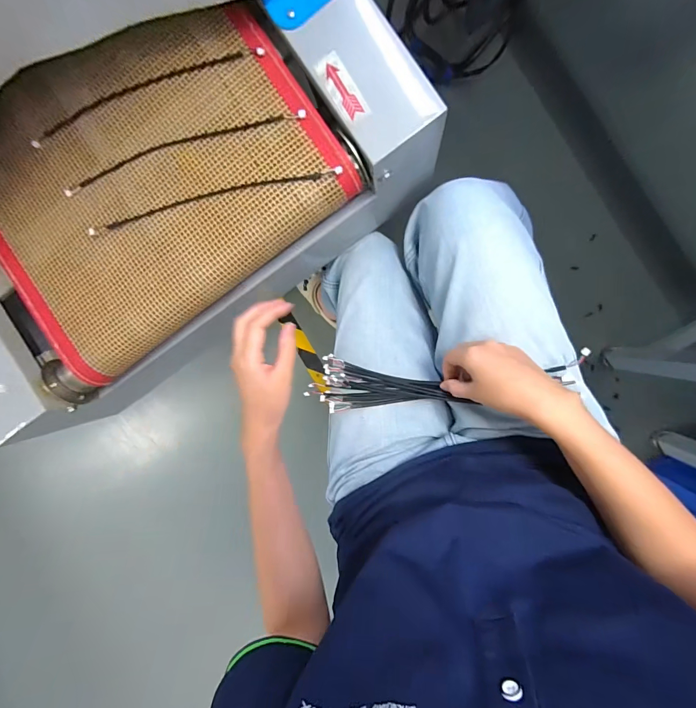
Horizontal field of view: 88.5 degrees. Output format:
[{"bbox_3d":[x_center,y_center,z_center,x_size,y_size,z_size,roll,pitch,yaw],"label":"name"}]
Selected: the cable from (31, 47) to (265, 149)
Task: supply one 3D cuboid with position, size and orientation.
[{"bbox_3d":[-0.221,-0.283,0.387,0.275,0.006,0.028,-16,74,8],"label":"cable"}]

